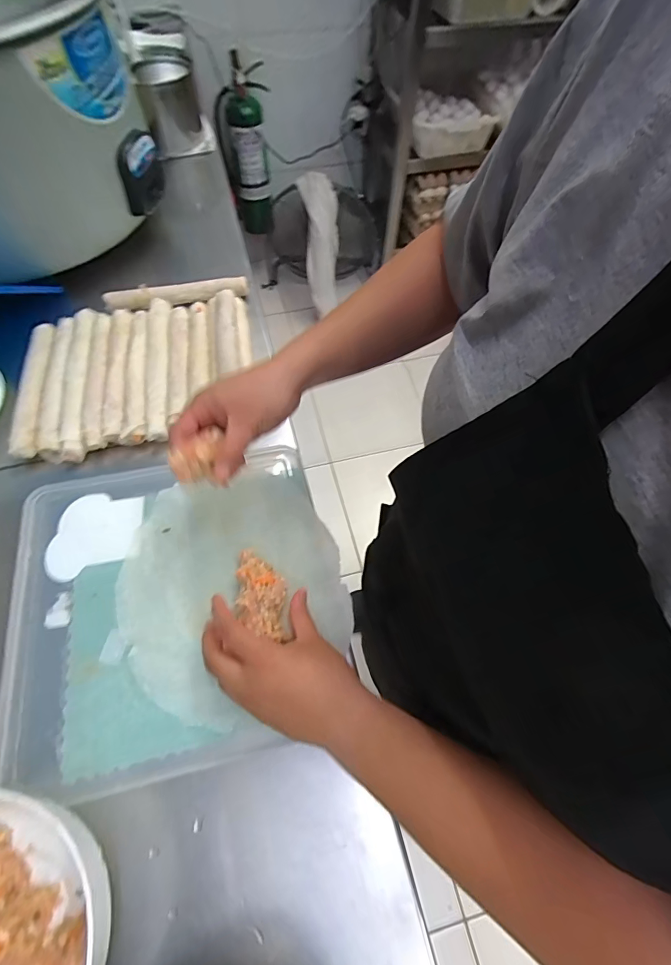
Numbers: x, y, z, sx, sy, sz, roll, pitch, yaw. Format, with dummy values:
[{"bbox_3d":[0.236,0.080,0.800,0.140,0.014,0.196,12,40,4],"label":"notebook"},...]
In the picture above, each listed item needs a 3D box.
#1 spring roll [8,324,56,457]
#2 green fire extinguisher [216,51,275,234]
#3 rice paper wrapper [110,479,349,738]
[{"bbox_3d":[-0.373,-0.114,0.524,0.037,0.029,0.197,-8,61,-5],"label":"spring roll"},{"bbox_3d":[-0.329,-1.196,1.556,0.173,0.475,0.167,2,61,0],"label":"green fire extinguisher"},{"bbox_3d":[-0.105,0.094,0.423,0.211,0.010,0.227,0,62,0],"label":"rice paper wrapper"}]

